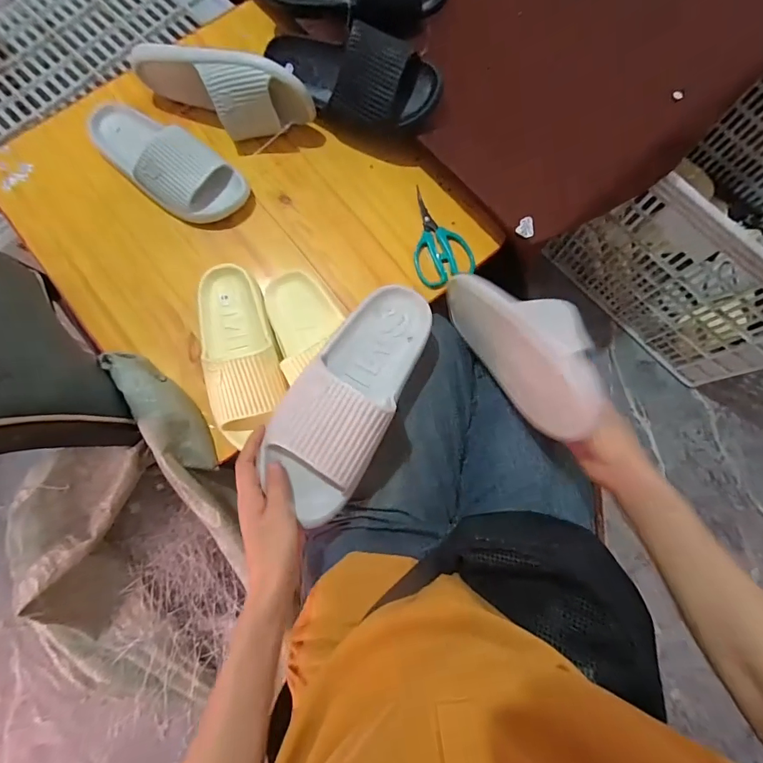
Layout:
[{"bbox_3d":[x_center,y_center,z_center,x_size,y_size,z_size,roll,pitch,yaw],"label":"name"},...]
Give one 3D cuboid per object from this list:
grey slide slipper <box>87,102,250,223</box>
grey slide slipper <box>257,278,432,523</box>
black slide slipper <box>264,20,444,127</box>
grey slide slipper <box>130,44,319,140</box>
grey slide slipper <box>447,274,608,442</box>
[{"bbox_3d":[-0.320,-0.319,0.612,0.254,0.078,0.103,32,79,6],"label":"grey slide slipper"},{"bbox_3d":[-0.034,0.005,0.465,0.108,0.088,0.270,24,61,5],"label":"grey slide slipper"},{"bbox_3d":[-0.055,-0.445,0.606,0.283,0.090,0.105,34,79,7],"label":"black slide slipper"},{"bbox_3d":[-0.229,-0.402,0.601,0.254,0.084,0.063,14,78,3],"label":"grey slide slipper"},{"bbox_3d":[0.163,-0.053,0.511,0.084,0.102,0.274,-27,41,-6],"label":"grey slide slipper"}]

